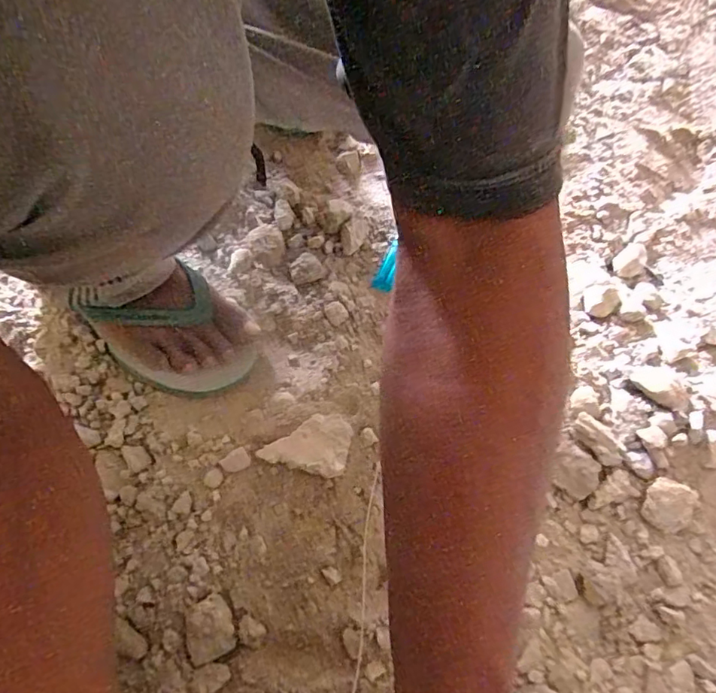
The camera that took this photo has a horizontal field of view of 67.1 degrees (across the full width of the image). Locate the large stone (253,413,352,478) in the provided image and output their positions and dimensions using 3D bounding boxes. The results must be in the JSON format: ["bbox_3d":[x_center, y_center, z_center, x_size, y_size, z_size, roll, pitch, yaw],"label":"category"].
[{"bbox_3d":[-0.044,0.084,0.484,0.072,0.017,0.056,16,64,5],"label":"large stone"}]

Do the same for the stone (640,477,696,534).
[{"bbox_3d":[0.263,0.135,0.452,0.041,0.024,0.038,31,66,12],"label":"stone"}]

